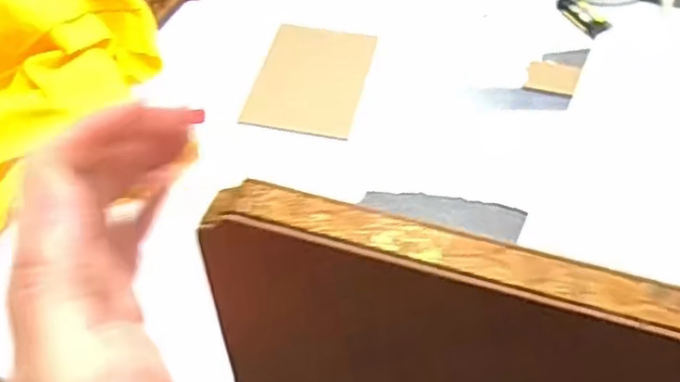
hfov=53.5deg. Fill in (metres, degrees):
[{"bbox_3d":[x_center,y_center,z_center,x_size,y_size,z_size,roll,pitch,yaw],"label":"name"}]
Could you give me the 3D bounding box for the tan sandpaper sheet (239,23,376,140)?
[{"bbox_3d":[-0.025,-0.099,0.598,0.091,0.006,0.123,13,57,4],"label":"tan sandpaper sheet"}]

